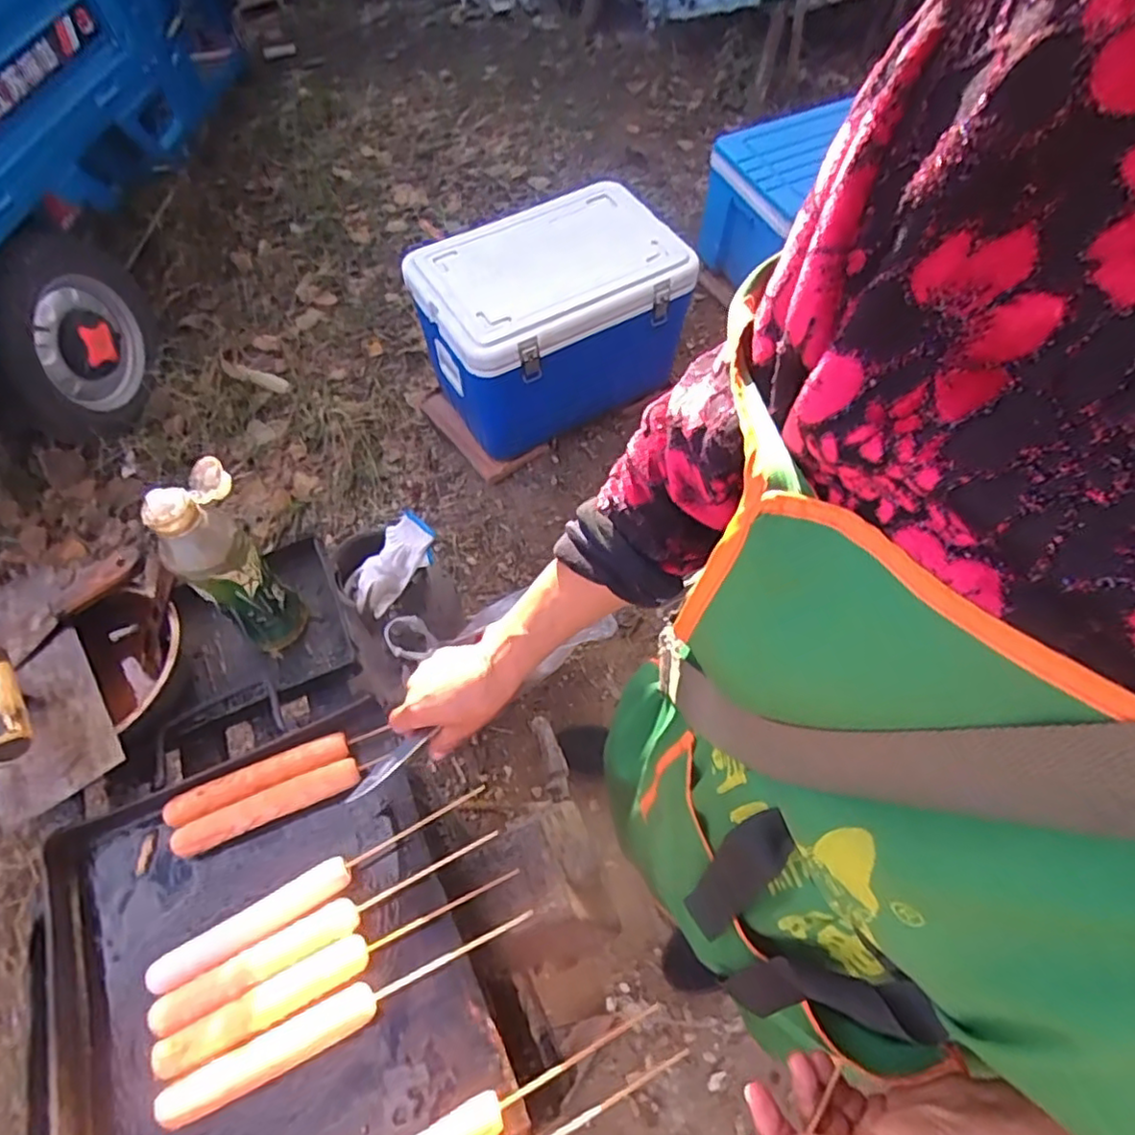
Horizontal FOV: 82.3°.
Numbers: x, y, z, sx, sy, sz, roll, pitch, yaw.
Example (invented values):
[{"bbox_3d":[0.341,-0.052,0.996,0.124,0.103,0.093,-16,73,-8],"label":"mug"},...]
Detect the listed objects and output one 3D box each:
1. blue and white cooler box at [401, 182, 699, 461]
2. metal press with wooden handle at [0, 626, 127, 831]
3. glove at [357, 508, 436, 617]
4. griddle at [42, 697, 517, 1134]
[{"bbox_3d":[-0.036,-0.590,1.560,0.568,0.356,0.364,-26,58,-13],"label":"blue and white cooler box"},{"bbox_3d":[-0.484,0.124,0.577,0.104,0.074,0.165,-29,59,-15],"label":"metal press with wooden handle"},{"bbox_3d":[-0.290,-0.005,1.083,0.089,0.035,0.181,31,86,19],"label":"glove"},{"bbox_3d":[-0.241,0.344,0.517,0.331,0.065,0.396,-24,58,-12],"label":"griddle"}]

